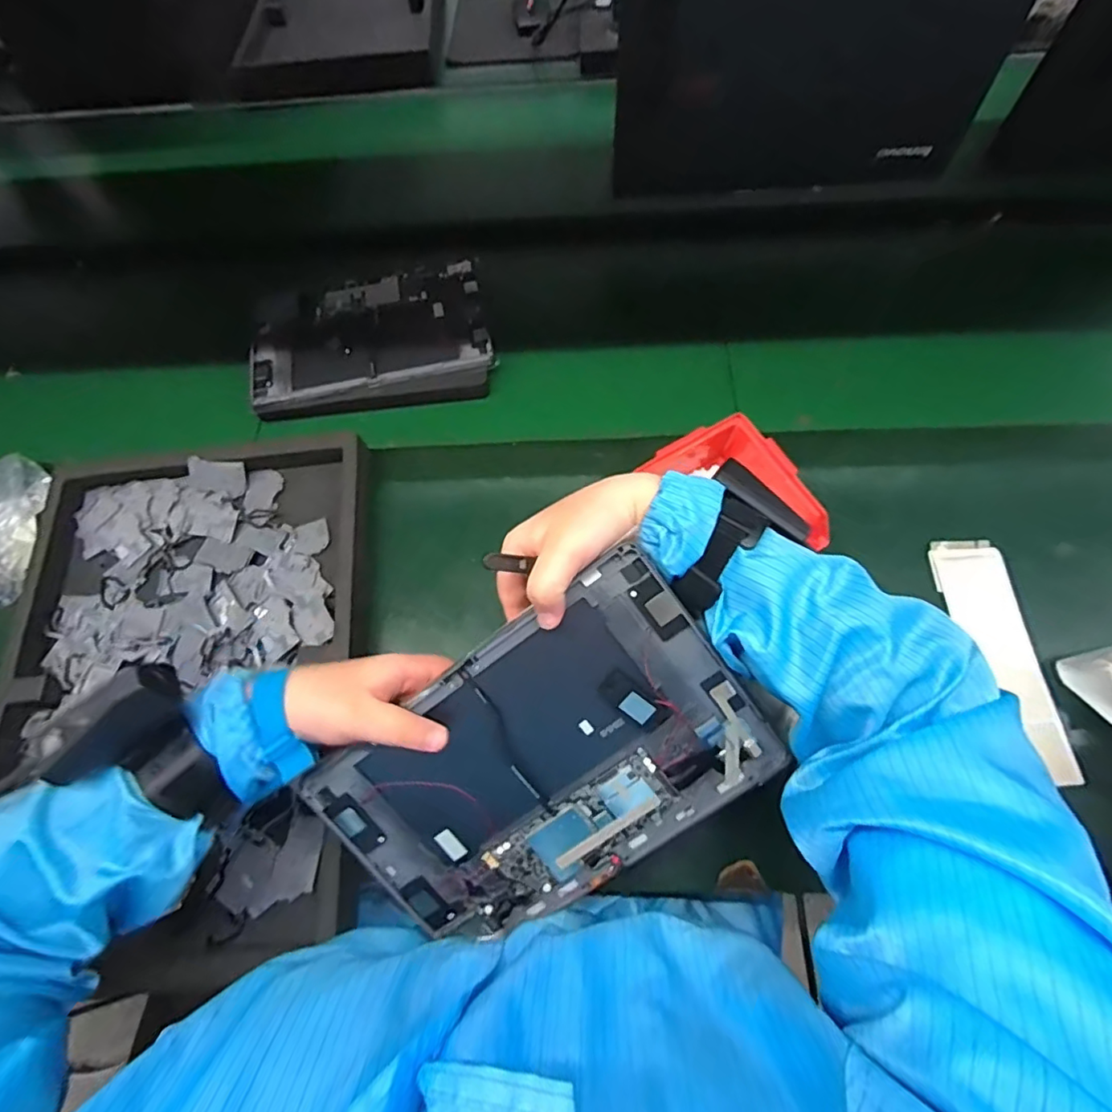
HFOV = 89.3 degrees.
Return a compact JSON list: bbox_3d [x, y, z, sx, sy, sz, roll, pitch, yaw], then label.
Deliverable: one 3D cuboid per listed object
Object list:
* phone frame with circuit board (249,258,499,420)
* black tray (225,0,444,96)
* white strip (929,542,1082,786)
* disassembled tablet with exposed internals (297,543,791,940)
[{"bbox_3d":[-0.199,-0.240,0.617,0.252,0.021,0.184,-7,67,0],"label":"phone frame with circuit board"},{"bbox_3d":[-0.346,-0.848,0.898,0.319,0.069,0.412,-4,67,1],"label":"black tray"},{"bbox_3d":[0.364,0.078,0.464,0.060,0.010,0.196,-3,67,1],"label":"white strip"},{"bbox_3d":[-0.007,0.130,0.342,0.249,0.008,0.163,-37,96,7],"label":"disassembled tablet with exposed internals"}]

